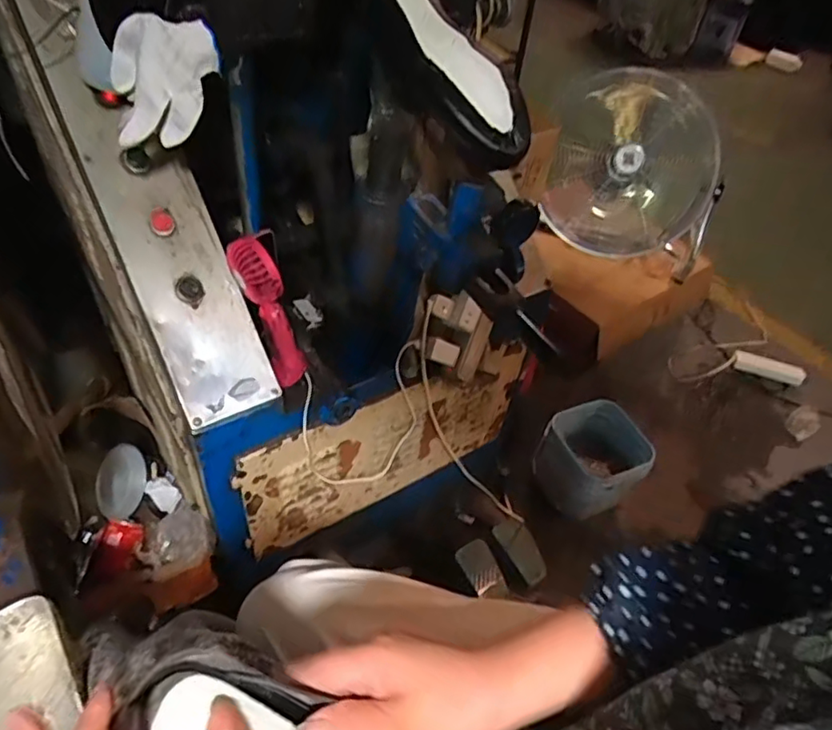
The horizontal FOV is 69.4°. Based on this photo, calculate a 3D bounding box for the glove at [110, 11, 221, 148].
[{"bbox_3d":[-0.267,-0.307,0.645,0.113,0.108,0.075,-12,48,-19],"label":"glove"}]

